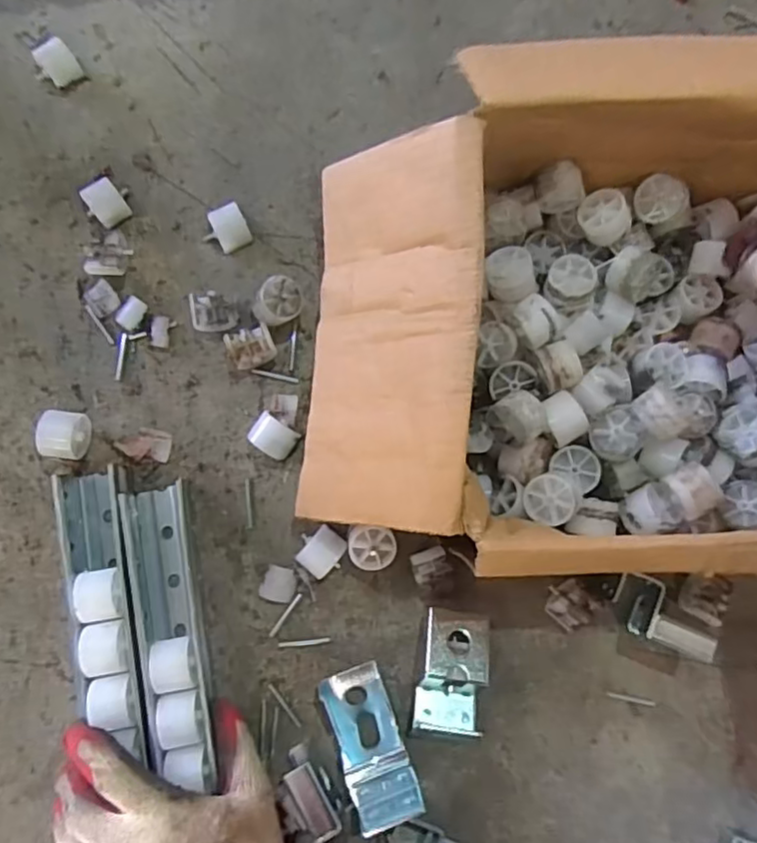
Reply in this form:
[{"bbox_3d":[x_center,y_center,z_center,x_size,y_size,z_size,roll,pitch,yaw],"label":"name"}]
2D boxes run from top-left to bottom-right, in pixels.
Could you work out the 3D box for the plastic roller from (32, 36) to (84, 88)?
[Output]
[{"bbox_3d":[-0.260,-0.292,0.496,0.027,0.024,0.028,-42,87,-9],"label":"plastic roller"}]

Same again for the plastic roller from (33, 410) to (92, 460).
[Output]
[{"bbox_3d":[-0.230,0.011,0.448,0.027,0.038,0.034,5,81,-3],"label":"plastic roller"}]

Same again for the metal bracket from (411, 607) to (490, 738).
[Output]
[{"bbox_3d":[0.053,0.183,0.439,0.049,0.040,0.089,7,81,-3],"label":"metal bracket"}]

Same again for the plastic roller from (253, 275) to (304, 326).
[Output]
[{"bbox_3d":[-0.078,-0.092,0.473,0.036,0.033,0.033,-3,82,-4],"label":"plastic roller"}]

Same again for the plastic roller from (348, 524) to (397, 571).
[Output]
[{"bbox_3d":[-0.006,0.094,0.455,0.034,0.028,0.032,5,81,-3],"label":"plastic roller"}]

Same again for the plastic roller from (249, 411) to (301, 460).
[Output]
[{"bbox_3d":[-0.080,0.012,0.466,0.035,0.019,0.027,33,81,1],"label":"plastic roller"}]

